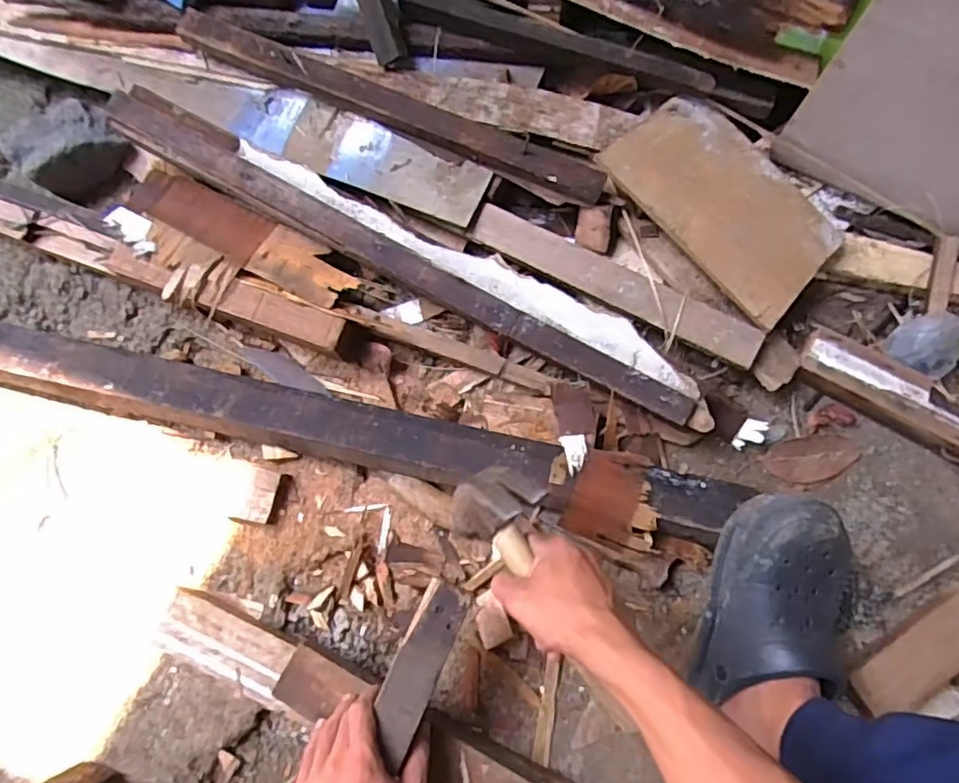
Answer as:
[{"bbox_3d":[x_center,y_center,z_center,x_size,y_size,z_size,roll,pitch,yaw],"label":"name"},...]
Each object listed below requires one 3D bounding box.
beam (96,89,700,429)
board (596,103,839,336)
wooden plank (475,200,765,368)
[{"bbox_3d":[-0.094,-0.148,0.697,0.719,0.053,0.050,29,77,6],"label":"beam"},{"bbox_3d":[0.280,-0.219,0.720,0.265,0.019,0.172,44,74,4],"label":"board"},{"bbox_3d":[0.152,-0.121,0.715,0.342,0.015,0.048,27,99,9],"label":"wooden plank"}]

